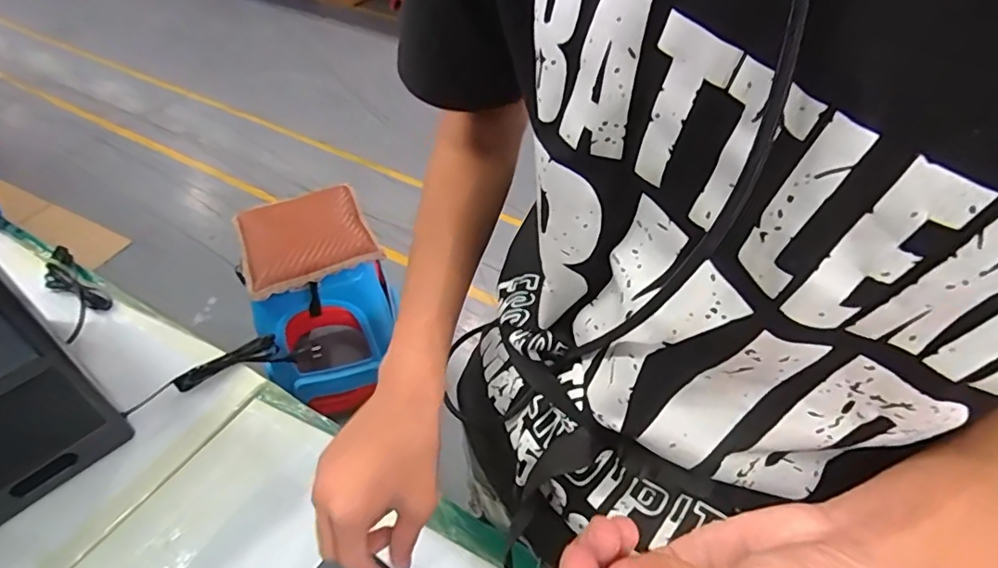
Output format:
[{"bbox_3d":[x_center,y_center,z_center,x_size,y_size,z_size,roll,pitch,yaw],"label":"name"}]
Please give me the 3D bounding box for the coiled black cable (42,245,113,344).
[{"bbox_3d":[-0.678,0.007,0.907,0.065,0.027,0.237,-31,52,-29],"label":"coiled black cable"}]

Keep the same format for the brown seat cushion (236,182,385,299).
[{"bbox_3d":[-0.449,-0.117,1.296,0.284,0.058,0.274,-21,49,-16],"label":"brown seat cushion"}]

